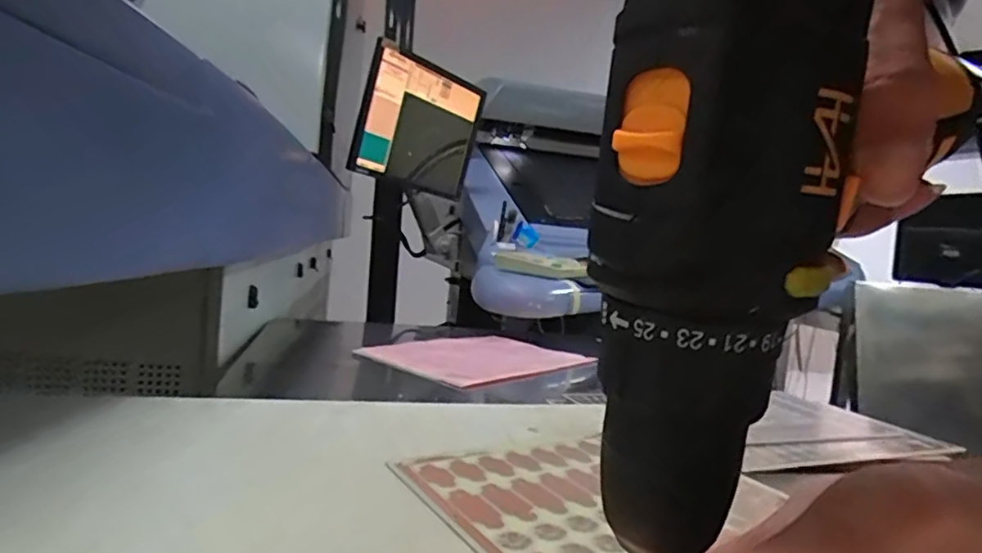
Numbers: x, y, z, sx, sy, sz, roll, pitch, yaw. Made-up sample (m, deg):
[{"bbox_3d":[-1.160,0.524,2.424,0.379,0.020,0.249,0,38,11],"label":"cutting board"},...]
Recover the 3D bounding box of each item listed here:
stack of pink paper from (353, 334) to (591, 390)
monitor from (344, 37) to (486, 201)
[{"bbox_3d":[-0.014,0.113,0.881,0.224,0.010,0.294,9,8,36],"label":"stack of pink paper"},{"bbox_3d":[-0.175,-0.378,1.510,0.050,0.308,0.383,17,4,36],"label":"monitor"}]

